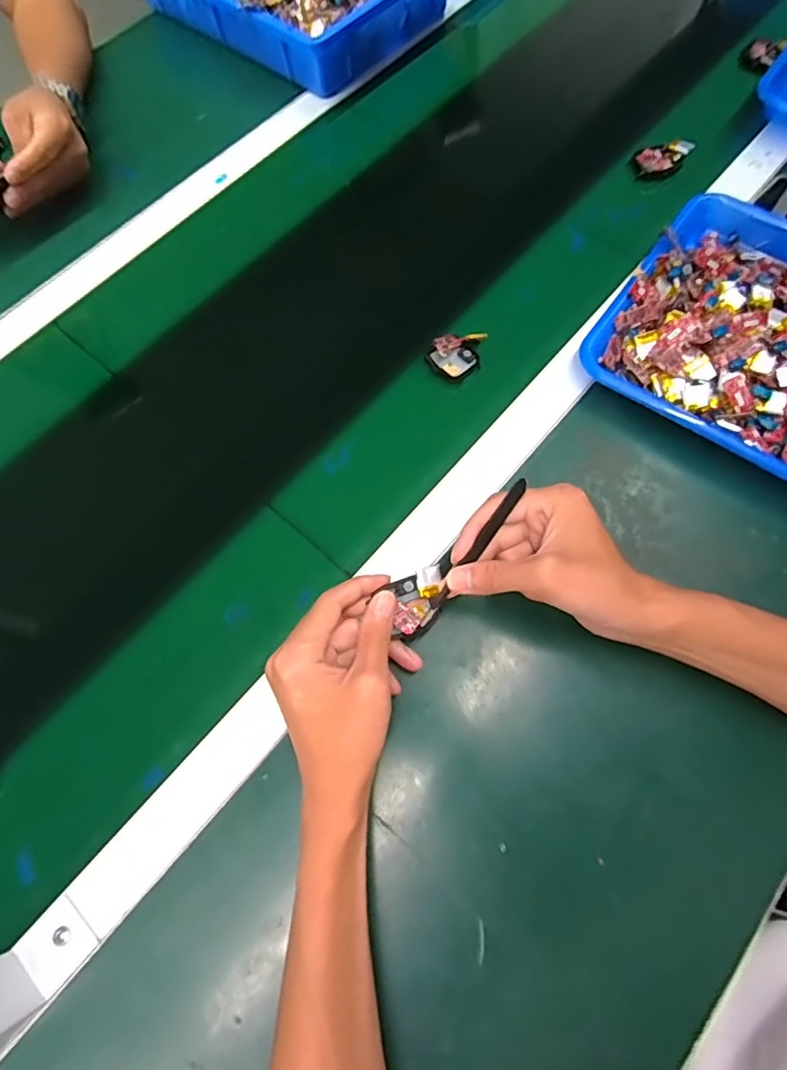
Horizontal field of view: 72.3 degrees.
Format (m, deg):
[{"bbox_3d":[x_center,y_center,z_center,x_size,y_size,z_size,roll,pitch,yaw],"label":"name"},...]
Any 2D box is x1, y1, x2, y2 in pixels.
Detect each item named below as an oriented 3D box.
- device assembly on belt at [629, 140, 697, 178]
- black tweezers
[{"bbox_3d":[0.285,-0.394,0.564,0.059,0.013,0.033,-17,70,-3],"label":"device assembly on belt"},{"bbox_3d":[0.057,0.007,0.363,0.006,0.004,0.104,36,96,14],"label":"black tweezers"}]

